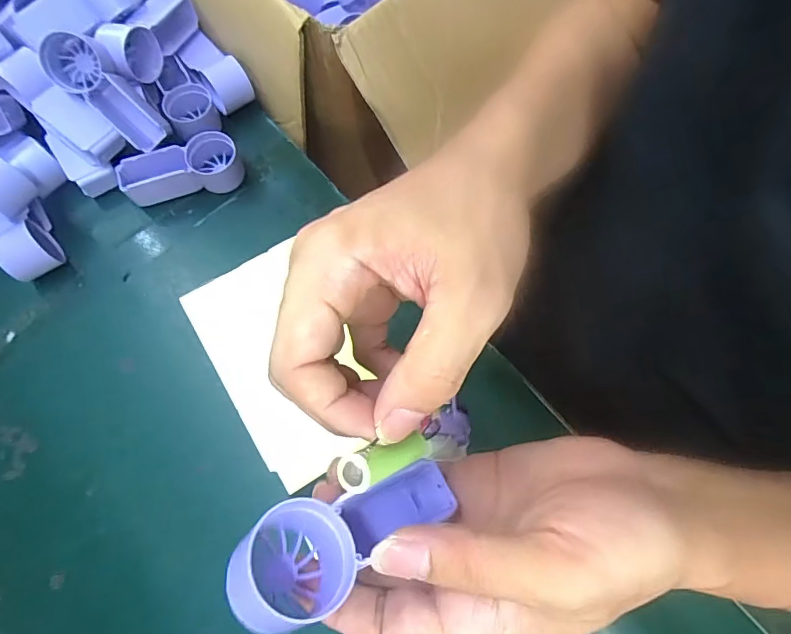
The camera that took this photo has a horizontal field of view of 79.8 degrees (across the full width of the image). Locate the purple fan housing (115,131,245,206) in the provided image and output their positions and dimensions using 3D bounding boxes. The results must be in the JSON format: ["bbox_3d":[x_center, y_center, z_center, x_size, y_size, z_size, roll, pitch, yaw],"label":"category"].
[{"bbox_3d":[-0.174,-0.119,0.386,0.091,0.034,0.036,-20,75,-7],"label":"purple fan housing"}]

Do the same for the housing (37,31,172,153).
[{"bbox_3d":[-0.222,-0.173,0.362,0.099,0.031,0.043,46,76,-18],"label":"housing"}]

